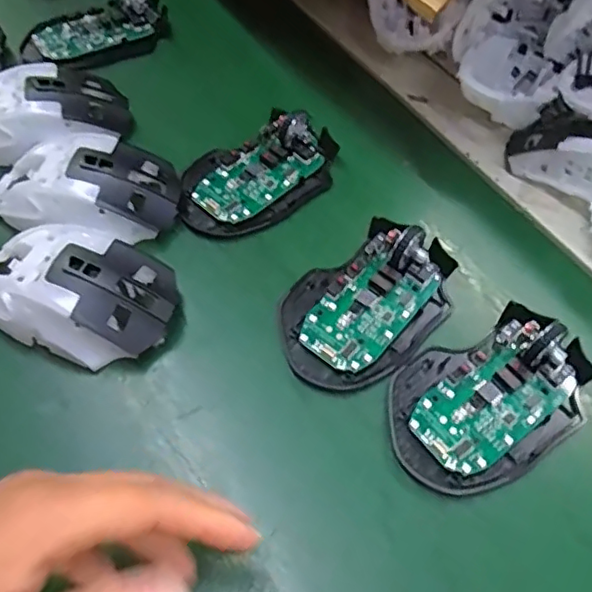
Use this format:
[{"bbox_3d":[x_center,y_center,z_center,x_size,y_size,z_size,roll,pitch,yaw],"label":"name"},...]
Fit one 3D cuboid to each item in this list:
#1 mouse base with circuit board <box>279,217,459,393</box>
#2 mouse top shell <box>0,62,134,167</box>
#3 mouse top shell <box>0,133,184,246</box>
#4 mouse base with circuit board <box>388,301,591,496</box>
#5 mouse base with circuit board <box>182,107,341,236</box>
[{"bbox_3d":[0.041,-0.001,0.316,0.072,0.026,0.110,39,64,20],"label":"mouse base with circuit board"},{"bbox_3d":[-0.165,-0.120,0.377,0.105,0.030,0.064,-32,64,-20],"label":"mouse top shell"},{"bbox_3d":[-0.123,-0.068,0.345,0.107,0.031,0.067,4,58,0],"label":"mouse top shell"},{"bbox_3d":[0.099,0.046,0.288,0.110,0.027,0.072,-27,62,-18],"label":"mouse base with circuit board"},{"bbox_3d":[-0.022,-0.083,0.369,0.111,0.024,0.069,-31,64,-20],"label":"mouse base with circuit board"}]

